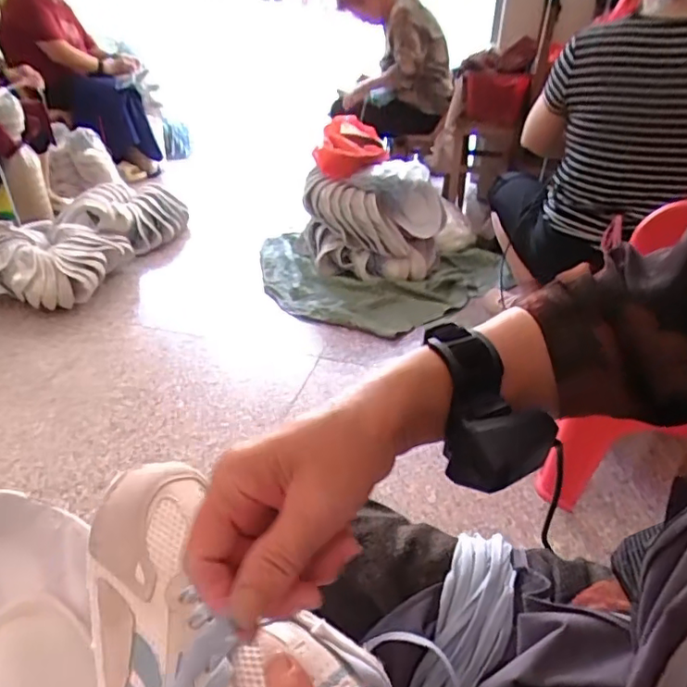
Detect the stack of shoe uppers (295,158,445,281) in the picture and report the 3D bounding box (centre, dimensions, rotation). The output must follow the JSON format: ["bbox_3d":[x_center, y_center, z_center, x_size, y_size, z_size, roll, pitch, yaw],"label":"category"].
[{"bbox_3d":[0.081,-0.406,1.833,0.465,0.305,0.250,3,32,1],"label":"stack of shoe uppers"}]

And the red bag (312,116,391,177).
[{"bbox_3d":[0.027,-0.655,1.875,0.237,0.132,0.311,3,32,1],"label":"red bag"}]

